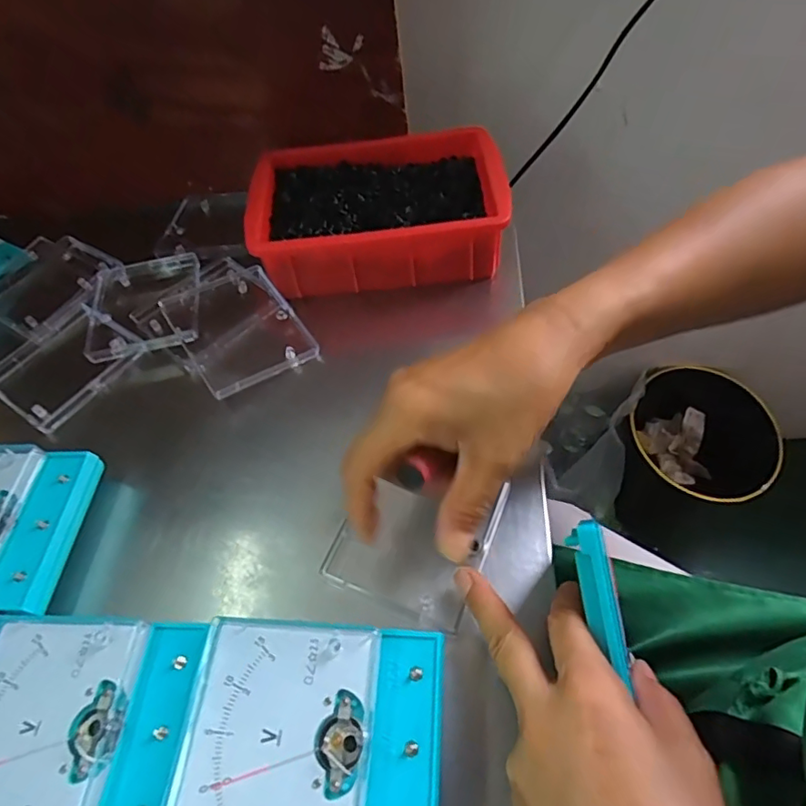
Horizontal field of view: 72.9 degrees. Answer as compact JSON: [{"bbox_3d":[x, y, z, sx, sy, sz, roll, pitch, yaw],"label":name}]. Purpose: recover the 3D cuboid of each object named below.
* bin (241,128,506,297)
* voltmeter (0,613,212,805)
[{"bbox_3d":[-0.023,-0.162,0.461,0.200,0.063,0.137,-7,54,1],"label":"bin"},{"bbox_3d":[-0.158,0.160,0.269,0.113,0.035,0.097,-1,54,5],"label":"voltmeter"}]

